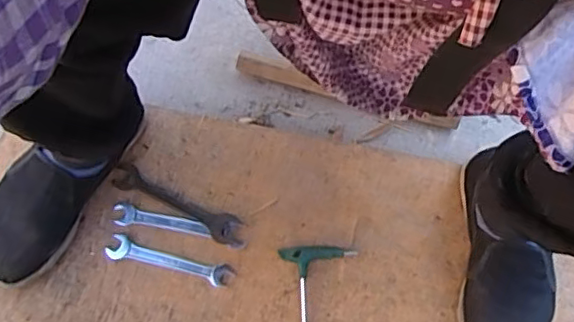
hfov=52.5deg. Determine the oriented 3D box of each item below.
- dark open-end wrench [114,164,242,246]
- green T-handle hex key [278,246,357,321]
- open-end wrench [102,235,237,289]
[{"bbox_3d":[-0.132,0.051,0.695,0.168,0.007,0.034,26,72,7],"label":"dark open-end wrench"},{"bbox_3d":[0.045,0.183,0.656,0.086,0.009,0.180,-6,71,-4],"label":"green T-handle hex key"},{"bbox_3d":[-0.135,0.116,0.674,0.146,0.006,0.026,14,71,3],"label":"open-end wrench"}]

